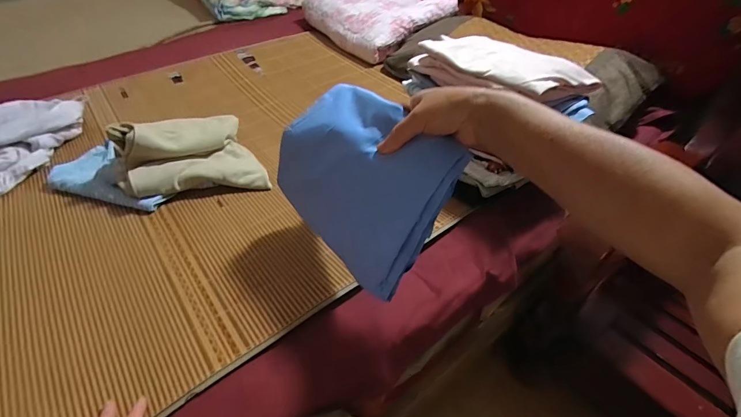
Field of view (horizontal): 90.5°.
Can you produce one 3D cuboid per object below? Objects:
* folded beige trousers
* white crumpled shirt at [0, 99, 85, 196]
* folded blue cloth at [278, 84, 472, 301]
[{"bbox_3d":[-0.353,-0.122,0.716,0.270,0.117,0.195,-11,45,-11],"label":"folded beige trousers"},{"bbox_3d":[-0.770,-0.134,0.774,0.195,0.072,0.348,9,45,8],"label":"white crumpled shirt"},{"bbox_3d":[-0.020,-0.041,0.463,0.262,0.197,0.050,40,17,28],"label":"folded blue cloth"}]

